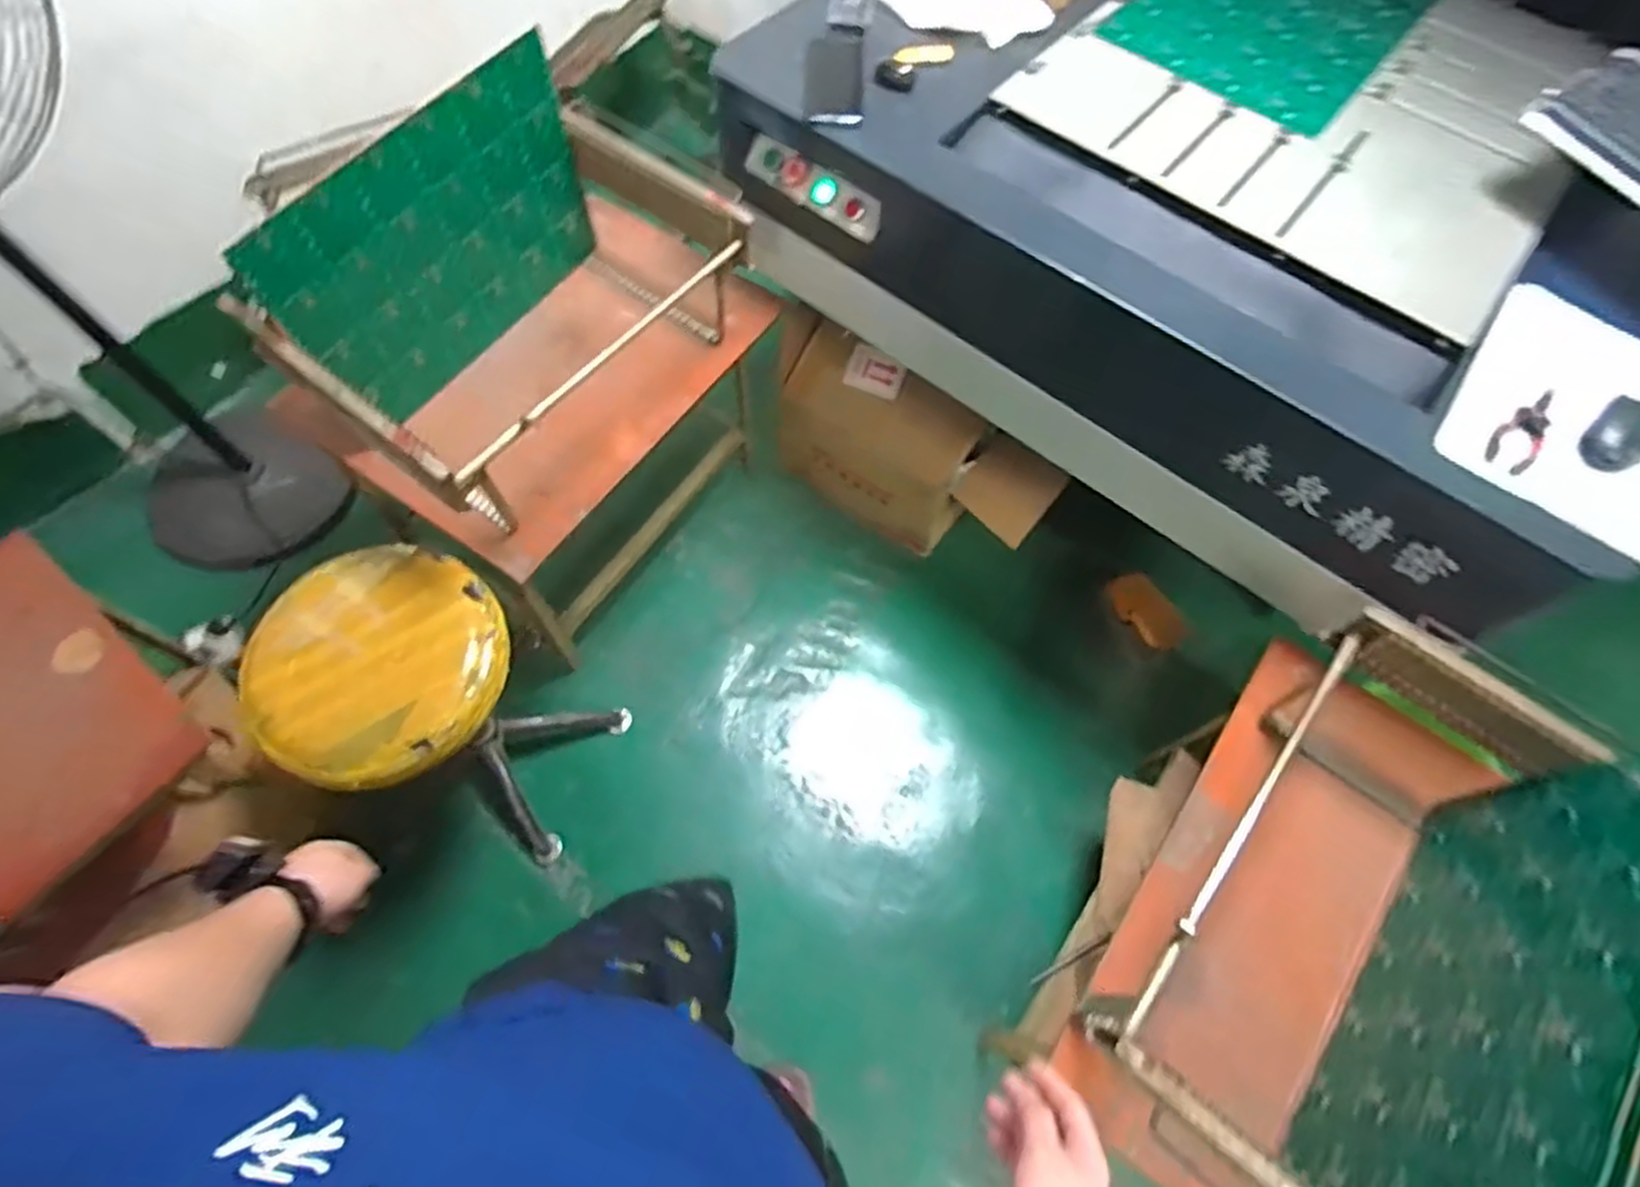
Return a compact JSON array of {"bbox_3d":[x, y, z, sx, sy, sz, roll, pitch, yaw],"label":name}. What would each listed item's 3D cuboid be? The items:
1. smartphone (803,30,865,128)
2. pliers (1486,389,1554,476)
[{"bbox_3d":[0.019,-0.694,1.031,0.076,0.013,0.175,1,65,-3],"label":"smartphone"},{"bbox_3d":[0.748,-0.171,0.806,0.127,0.010,0.045,-39,72,-19],"label":"pliers"}]

